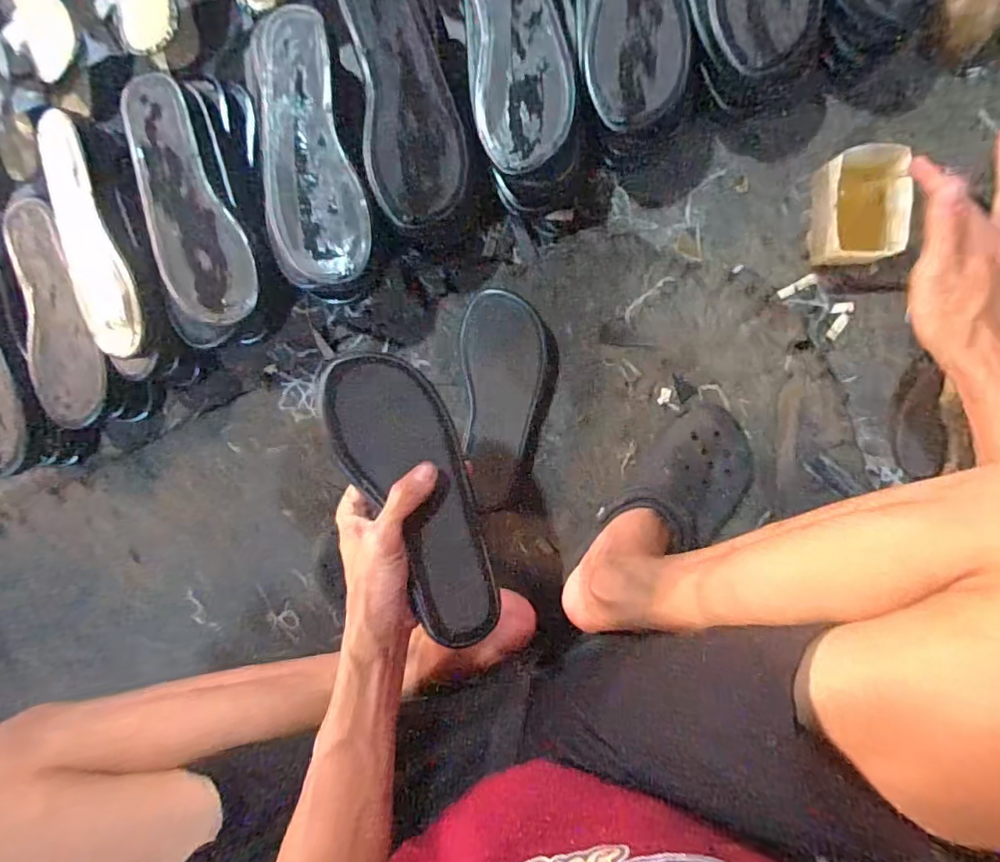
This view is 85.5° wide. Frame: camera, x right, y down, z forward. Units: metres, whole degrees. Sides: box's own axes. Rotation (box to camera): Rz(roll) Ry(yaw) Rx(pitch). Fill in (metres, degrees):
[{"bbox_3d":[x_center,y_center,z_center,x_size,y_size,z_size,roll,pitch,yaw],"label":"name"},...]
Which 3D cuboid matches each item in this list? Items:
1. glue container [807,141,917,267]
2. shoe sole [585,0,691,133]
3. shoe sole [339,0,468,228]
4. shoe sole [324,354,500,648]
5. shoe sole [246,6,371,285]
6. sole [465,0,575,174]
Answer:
[{"bbox_3d":[0.352,-0.217,0.533,0.075,0.062,0.104,-6,96,7],"label":"glue container"},{"bbox_3d":[0.114,-0.392,0.472,0.090,0.017,0.240,-4,96,7],"label":"shoe sole"},{"bbox_3d":[-0.085,-0.309,0.491,0.089,0.013,0.230,-9,95,-12],"label":"shoe sole"},{"bbox_3d":[-0.058,0.050,0.417,0.086,0.009,0.231,-26,96,-26],"label":"shoe sole"},{"bbox_3d":[-0.171,-0.255,0.492,0.095,0.022,0.226,-2,96,6],"label":"shoe sole"},{"bbox_3d":[0.014,-0.354,0.479,0.087,0.013,0.228,-6,96,7],"label":"sole"}]

